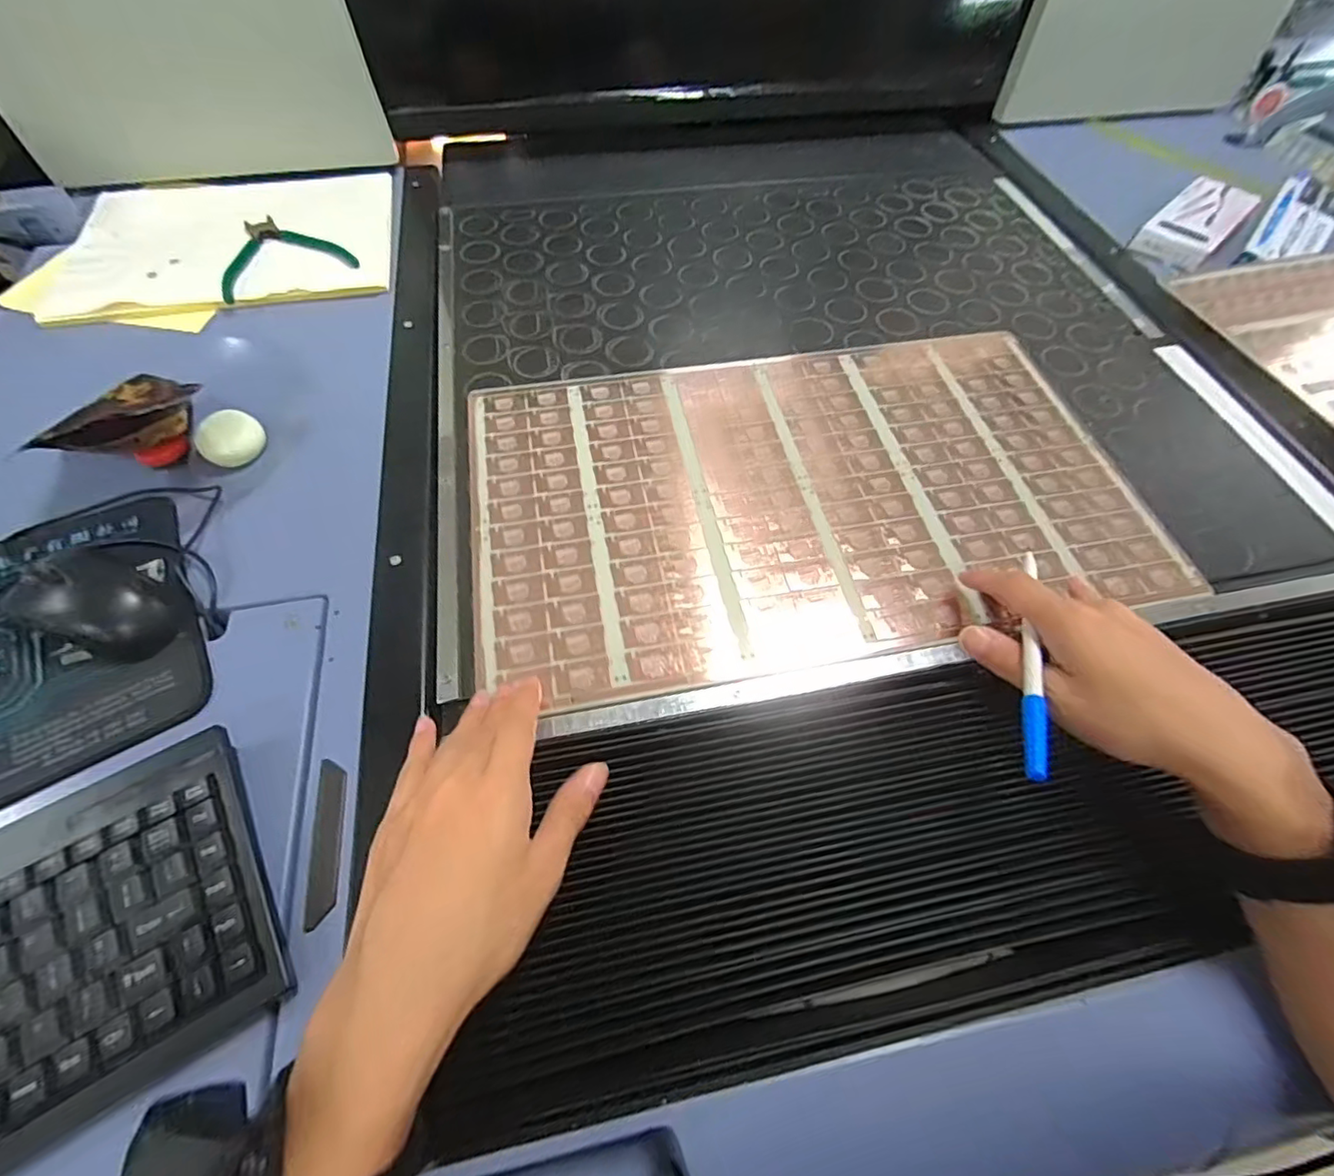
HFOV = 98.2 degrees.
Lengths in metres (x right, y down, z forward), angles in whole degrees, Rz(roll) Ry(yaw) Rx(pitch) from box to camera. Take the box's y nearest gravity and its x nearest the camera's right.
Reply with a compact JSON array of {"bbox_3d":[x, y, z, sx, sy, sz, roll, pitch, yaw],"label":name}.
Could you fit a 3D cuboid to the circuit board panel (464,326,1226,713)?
[{"bbox_3d":[0.107,-0.083,0.458,0.501,0.006,0.290,-9,60,-6],"label":"circuit board panel"}]

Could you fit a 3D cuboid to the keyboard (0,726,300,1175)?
[{"bbox_3d":[-0.340,0.201,0.265,0.286,0.031,0.147,-28,65,-17],"label":"keyboard"}]

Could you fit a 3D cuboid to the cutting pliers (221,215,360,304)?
[{"bbox_3d":[-0.399,-0.350,0.592,0.124,0.011,0.130,-27,65,-16],"label":"cutting pliers"}]

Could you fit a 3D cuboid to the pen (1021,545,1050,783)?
[{"bbox_3d":[0.211,0.036,0.334,0.010,0.011,0.168,22,49,10],"label":"pen"}]

